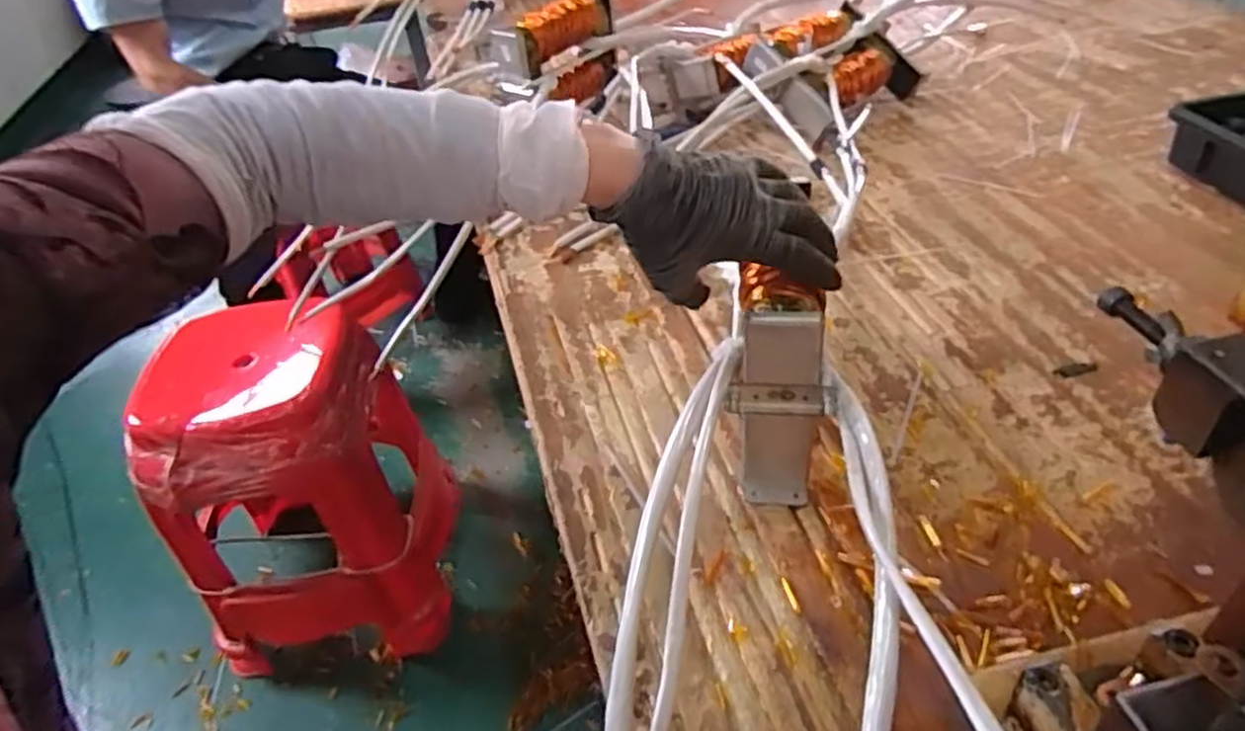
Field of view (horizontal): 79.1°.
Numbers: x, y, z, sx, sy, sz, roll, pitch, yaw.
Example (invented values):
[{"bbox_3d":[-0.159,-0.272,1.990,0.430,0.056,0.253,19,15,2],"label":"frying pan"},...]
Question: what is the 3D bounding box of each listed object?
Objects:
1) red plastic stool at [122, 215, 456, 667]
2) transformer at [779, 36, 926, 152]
[{"bbox_3d":[-0.490,0.169,1.216,0.336,0.520,0.429,-6,41,0],"label":"red plastic stool"},{"bbox_3d":[0.295,-0.353,0.963,0.236,0.069,0.077,-30,46,-24],"label":"transformer"}]

